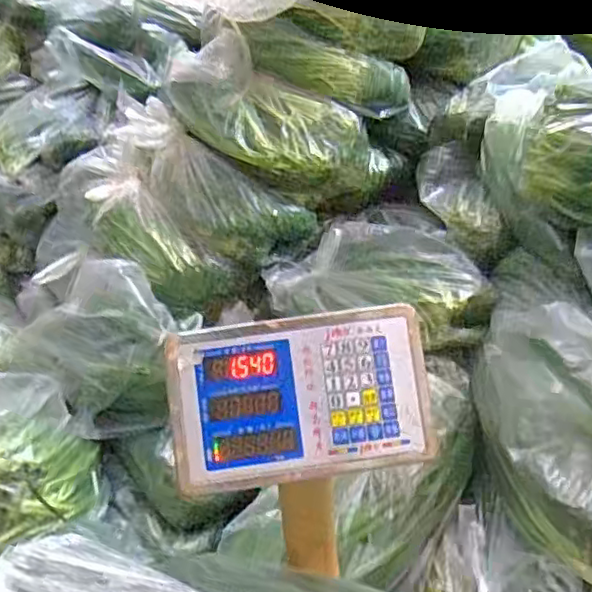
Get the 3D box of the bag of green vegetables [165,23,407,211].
[{"bbox_3d":[-0.015,-0.341,1.305,0.542,0.198,0.230,29,31,-12],"label":"bag of green vegetables"}]

